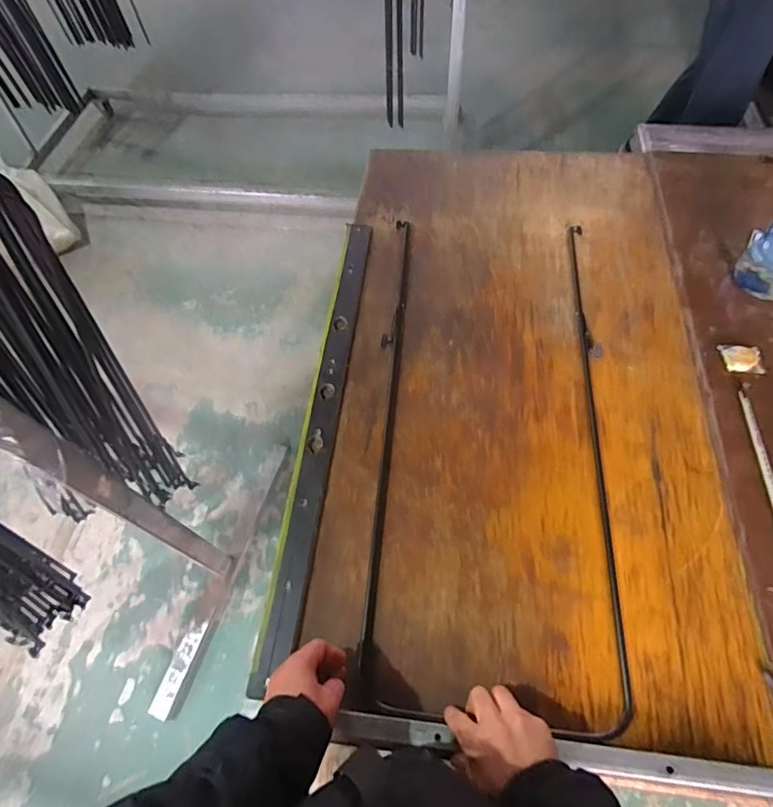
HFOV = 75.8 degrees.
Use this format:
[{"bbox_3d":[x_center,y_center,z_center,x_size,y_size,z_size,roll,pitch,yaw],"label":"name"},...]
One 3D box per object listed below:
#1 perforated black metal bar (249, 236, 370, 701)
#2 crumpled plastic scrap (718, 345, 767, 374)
[{"bbox_3d":[-0.100,-0.004,0.836,0.050,0.010,0.831,5,59,5],"label":"perforated black metal bar"},{"bbox_3d":[0.606,-0.076,0.844,0.058,0.012,0.061,5,59,5],"label":"crumpled plastic scrap"}]

